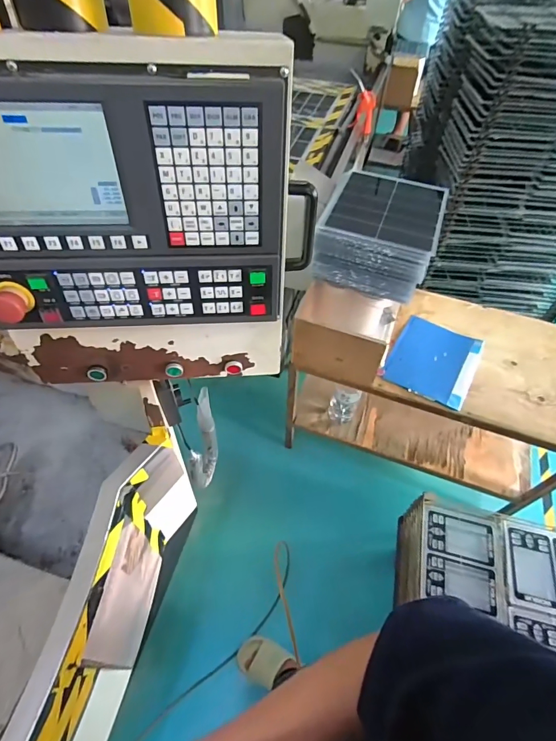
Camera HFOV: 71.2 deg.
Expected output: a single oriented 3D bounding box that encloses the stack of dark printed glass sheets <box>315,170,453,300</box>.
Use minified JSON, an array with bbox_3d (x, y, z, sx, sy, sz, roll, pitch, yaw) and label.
[{"bbox_3d":[0.290,-0.401,1.097,0.294,0.158,0.386,20,57,10],"label":"stack of dark printed glass sheets"}]

